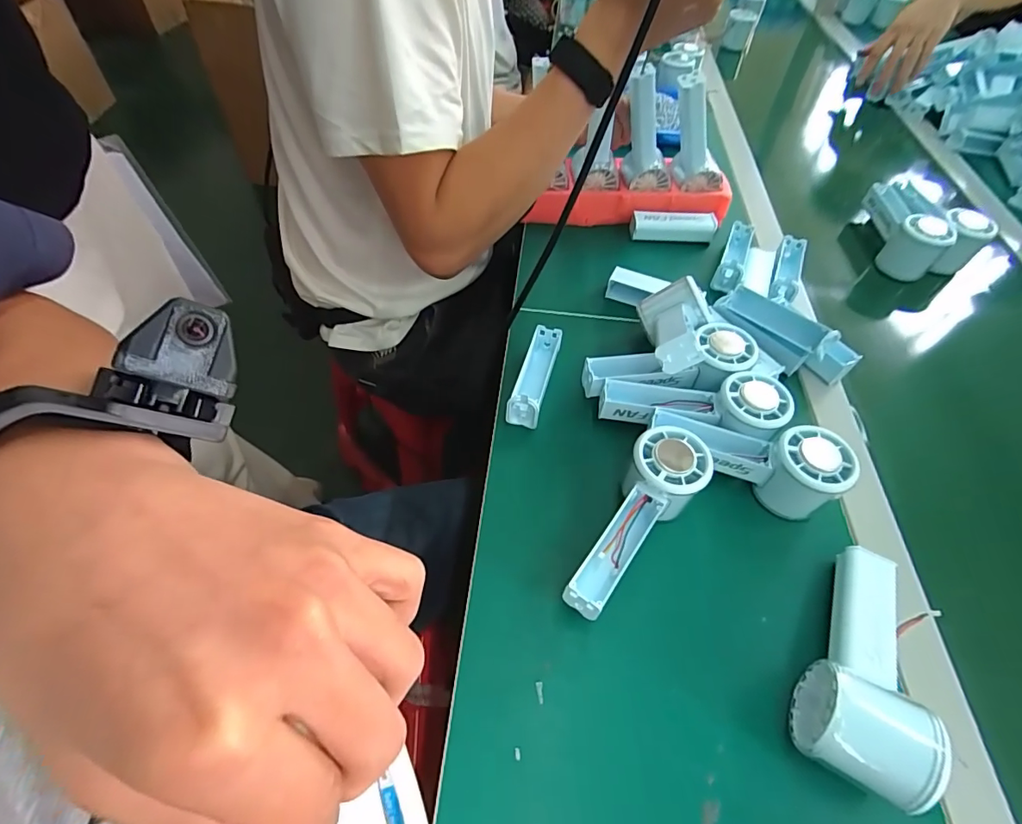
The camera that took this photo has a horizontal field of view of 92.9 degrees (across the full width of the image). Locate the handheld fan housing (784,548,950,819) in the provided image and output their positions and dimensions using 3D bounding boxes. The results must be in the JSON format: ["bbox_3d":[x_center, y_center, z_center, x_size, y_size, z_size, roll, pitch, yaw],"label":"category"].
[{"bbox_3d":[0.220,0.161,0.304,0.057,0.059,0.126,23,56,15],"label":"handheld fan housing"}]

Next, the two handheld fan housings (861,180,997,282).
[{"bbox_3d":[0.517,-0.237,0.618,0.097,0.068,0.138,4,53,0],"label":"two handheld fan housings"}]

